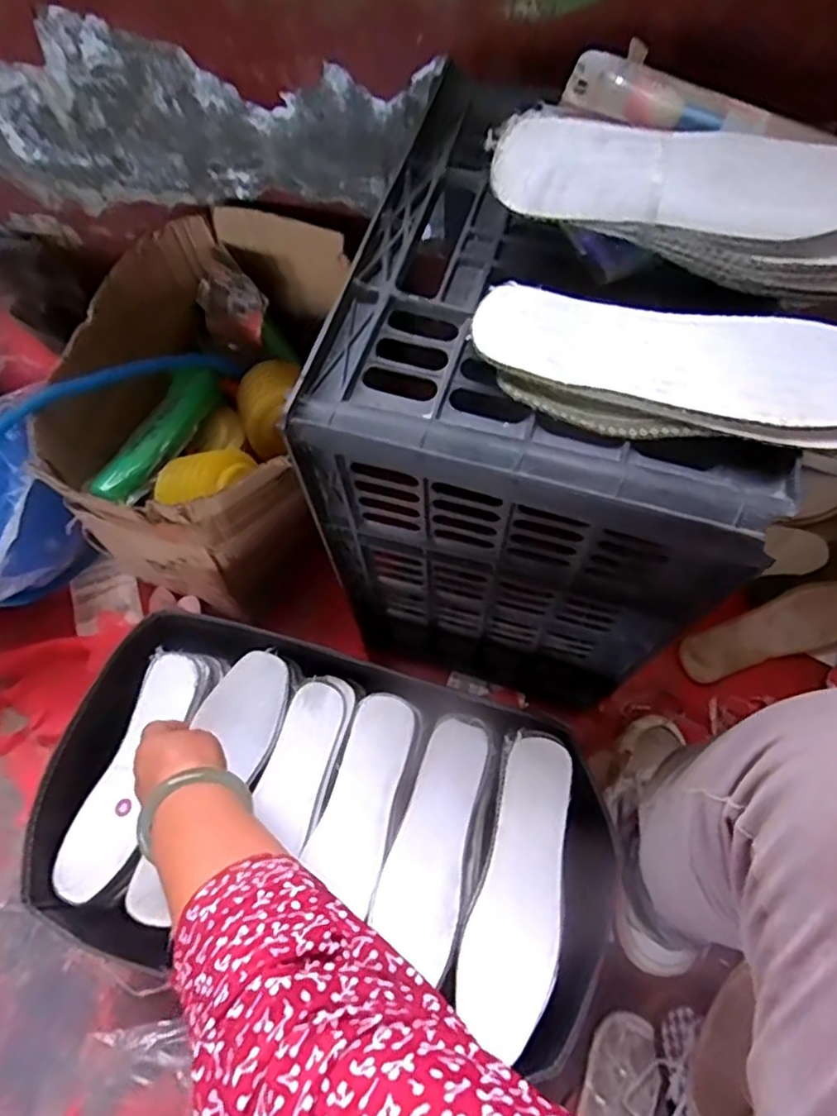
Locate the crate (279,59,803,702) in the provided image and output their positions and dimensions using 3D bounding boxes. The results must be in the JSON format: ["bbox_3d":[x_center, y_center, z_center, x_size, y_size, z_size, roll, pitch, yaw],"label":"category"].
[{"bbox_3d":[0.105,-0.101,0.574,0.268,0.408,0.327,15,67,8],"label":"crate"}]

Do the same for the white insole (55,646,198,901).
[{"bbox_3d":[-0.263,0.194,0.585,0.055,0.023,0.215,18,72,9],"label":"white insole"}]

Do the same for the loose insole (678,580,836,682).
[{"bbox_3d":[0.424,0.084,0.757,0.228,0.008,0.070,-17,82,1],"label":"loose insole"}]

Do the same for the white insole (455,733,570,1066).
[{"bbox_3d":[0.086,0.263,0.515,0.072,0.019,0.227,15,67,9],"label":"white insole"}]

